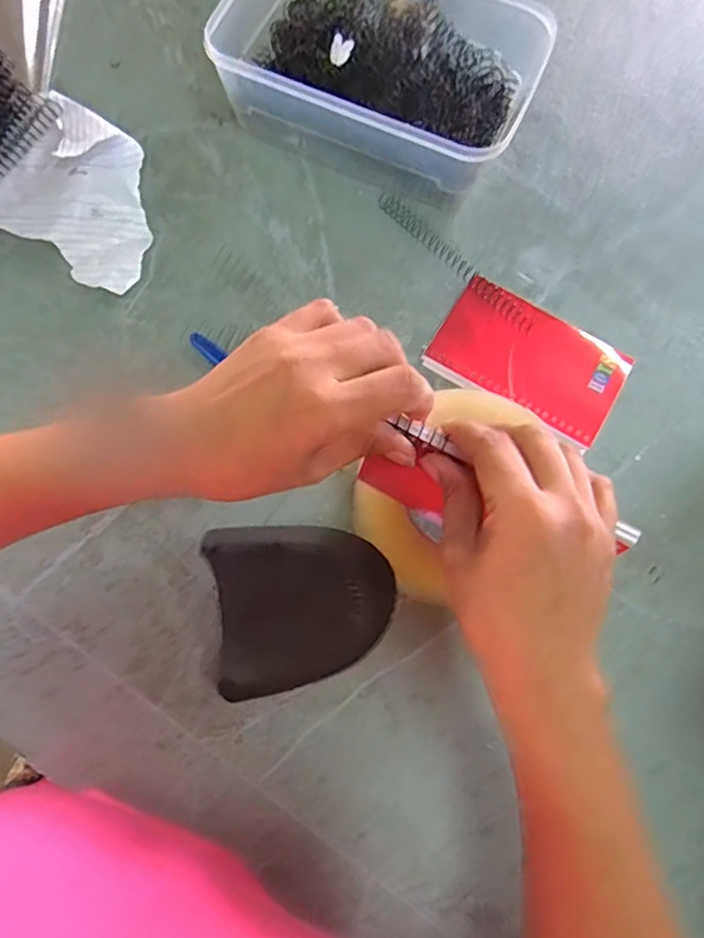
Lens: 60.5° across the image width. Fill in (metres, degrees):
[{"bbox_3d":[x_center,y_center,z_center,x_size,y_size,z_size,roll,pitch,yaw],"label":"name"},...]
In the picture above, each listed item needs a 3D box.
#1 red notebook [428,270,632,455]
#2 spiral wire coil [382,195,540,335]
[{"bbox_3d":[0.124,-0.077,0.427,0.129,0.008,0.079,30,77,6],"label":"red notebook"},{"bbox_3d":[0.078,-0.157,0.451,0.020,0.015,0.155,-38,80,-13],"label":"spiral wire coil"}]

